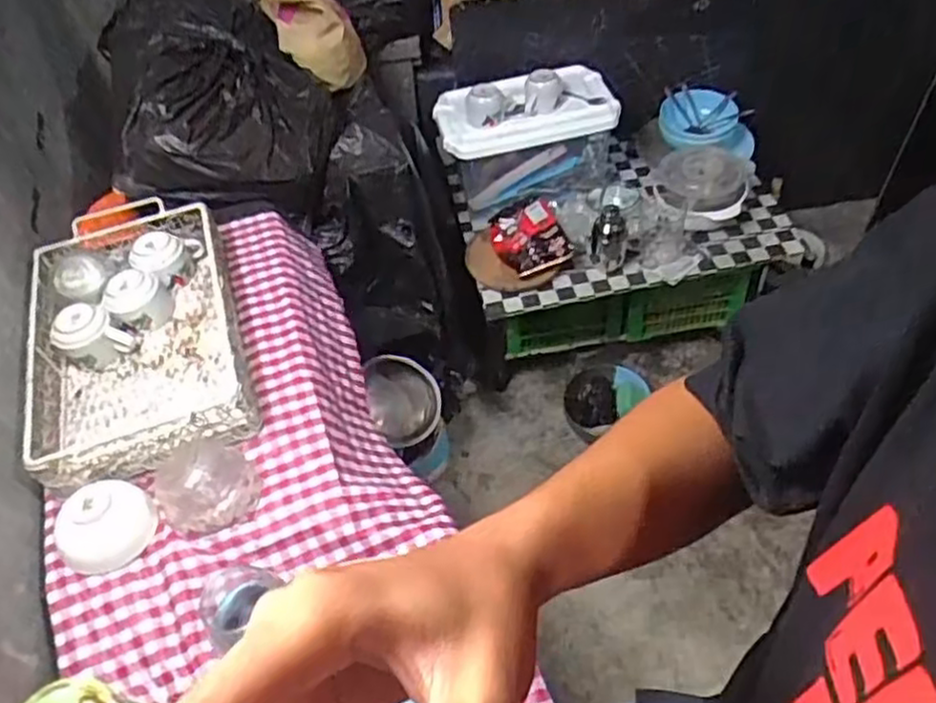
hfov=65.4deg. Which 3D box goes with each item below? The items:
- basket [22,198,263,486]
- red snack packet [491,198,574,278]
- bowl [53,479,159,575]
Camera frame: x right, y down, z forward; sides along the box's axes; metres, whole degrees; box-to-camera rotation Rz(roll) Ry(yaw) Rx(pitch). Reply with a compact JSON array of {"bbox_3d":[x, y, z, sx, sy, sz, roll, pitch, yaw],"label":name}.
[{"bbox_3d":[-0.463,-0.038,1.002,0.264,0.073,0.446,-19,53,-9],"label":"basket"},{"bbox_3d":[0.135,-0.244,1.538,0.152,0.043,0.155,-21,54,-11],"label":"red snack packet"},{"bbox_3d":[-0.419,0.193,0.830,0.093,0.053,0.102,-2,52,3],"label":"bowl"}]

